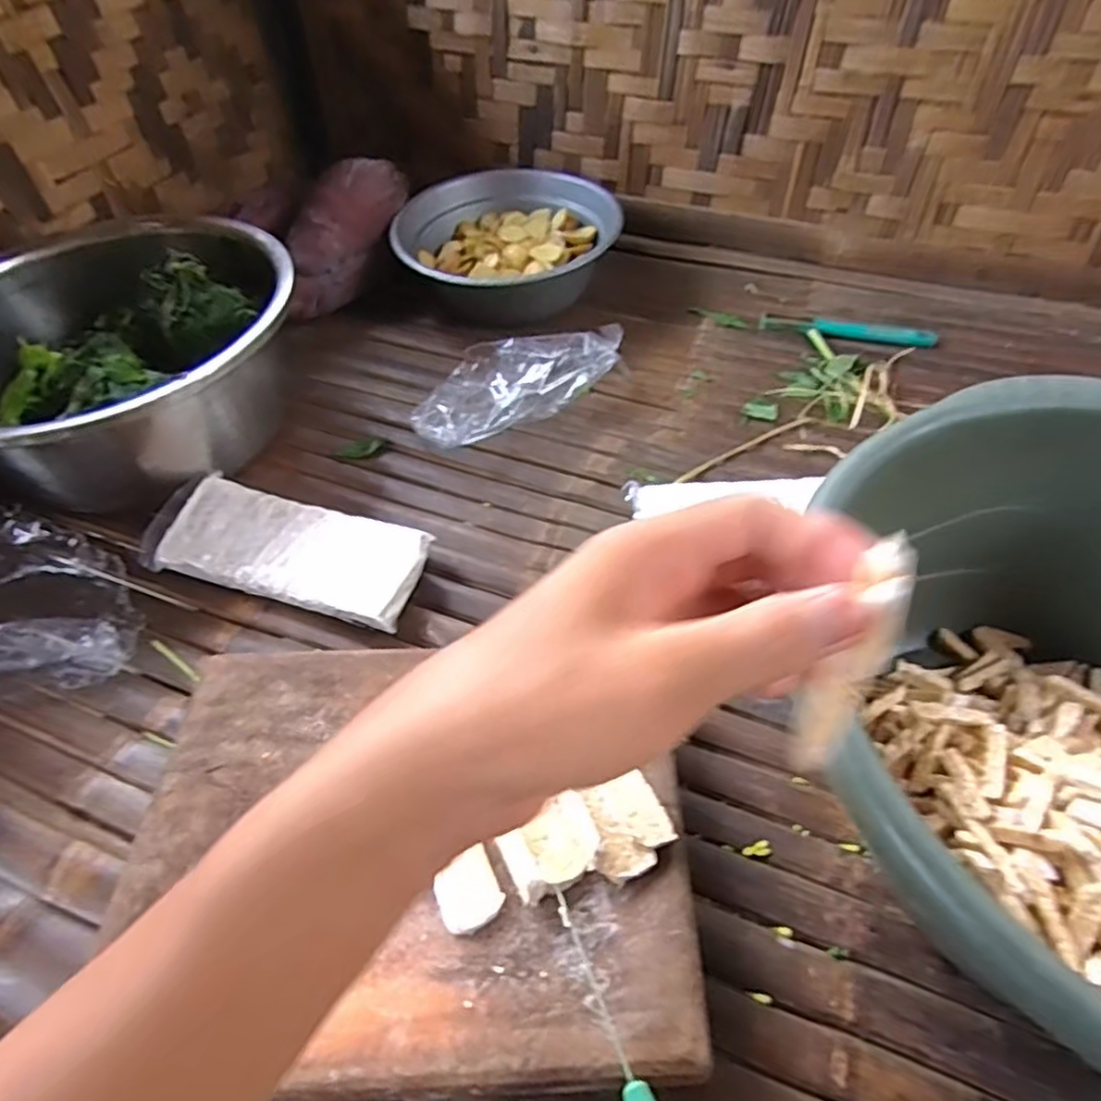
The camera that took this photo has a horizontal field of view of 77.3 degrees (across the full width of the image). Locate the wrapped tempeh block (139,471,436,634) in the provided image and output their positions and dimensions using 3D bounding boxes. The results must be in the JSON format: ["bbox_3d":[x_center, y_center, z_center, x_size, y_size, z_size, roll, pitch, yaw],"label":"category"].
[{"bbox_3d":[-0.200,0.003,0.529,0.215,0.036,0.082,13,52,13],"label":"wrapped tempeh block"}]

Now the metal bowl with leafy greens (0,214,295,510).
[{"bbox_3d":[-0.366,-0.163,0.588,0.304,0.119,0.273,-8,48,-4],"label":"metal bowl with leafy greens"}]

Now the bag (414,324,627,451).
[{"bbox_3d":[-0.035,-0.159,0.641,0.201,0.054,0.088,-29,55,-20],"label":"bag"}]

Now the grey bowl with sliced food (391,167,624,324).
[{"bbox_3d":[-0.050,-0.334,0.771,0.238,0.089,0.207,-19,52,-13],"label":"grey bowl with sliced food"}]

